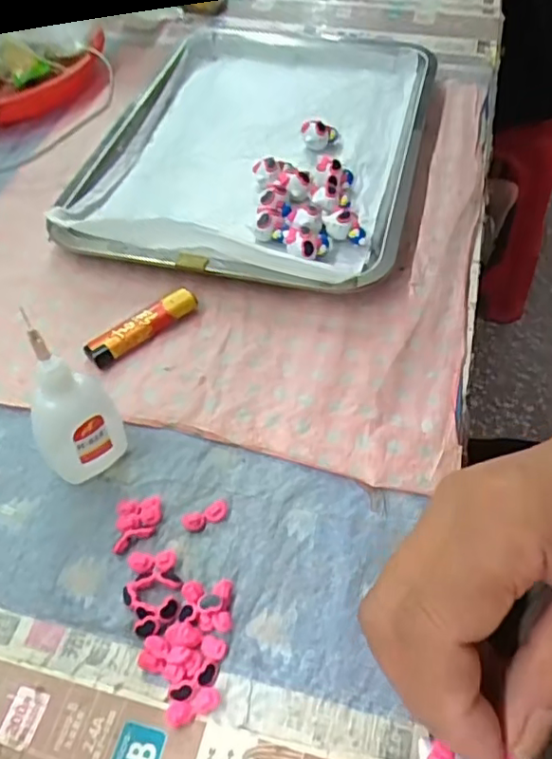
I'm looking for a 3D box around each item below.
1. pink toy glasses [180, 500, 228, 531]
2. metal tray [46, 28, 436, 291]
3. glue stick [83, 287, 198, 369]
[{"bbox_3d":[-0.038,0.073,0.318,0.025,0.006,0.010,-20,56,-14],"label":"pink toy glasses"},{"bbox_3d":[-0.011,-0.202,0.499,0.249,0.038,0.321,12,54,9],"label":"metal tray"},{"bbox_3d":[-0.087,-0.034,0.392,0.077,0.015,0.019,-32,60,-22],"label":"glue stick"}]

